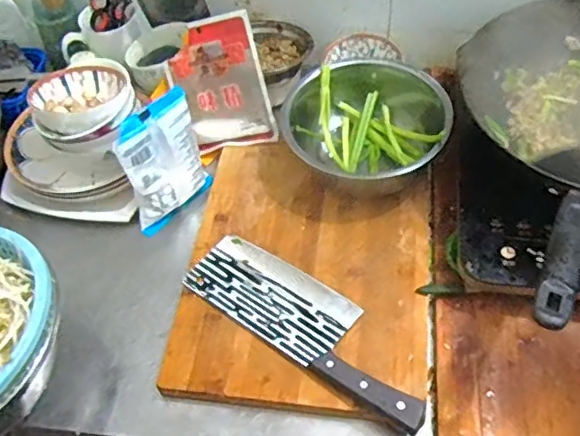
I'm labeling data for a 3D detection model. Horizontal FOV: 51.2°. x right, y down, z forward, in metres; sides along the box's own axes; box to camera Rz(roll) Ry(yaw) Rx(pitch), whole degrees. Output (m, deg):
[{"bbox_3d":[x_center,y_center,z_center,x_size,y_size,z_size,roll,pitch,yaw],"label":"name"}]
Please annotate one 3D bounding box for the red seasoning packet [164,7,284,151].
[{"bbox_3d":[-0.090,-0.177,0.806,0.113,0.169,0.026,-18,19,0],"label":"red seasoning packet"}]

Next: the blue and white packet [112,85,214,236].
[{"bbox_3d":[-0.155,-0.068,0.757,0.027,0.151,0.115,21,54,39],"label":"blue and white packet"}]

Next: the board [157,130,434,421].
[{"bbox_3d":[0.025,0.054,0.709,0.277,0.024,0.340,5,53,8],"label":"board"}]

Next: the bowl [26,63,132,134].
[{"bbox_3d":[-0.261,-0.146,0.748,0.117,0.042,0.110,-2,52,3],"label":"bowl"}]

